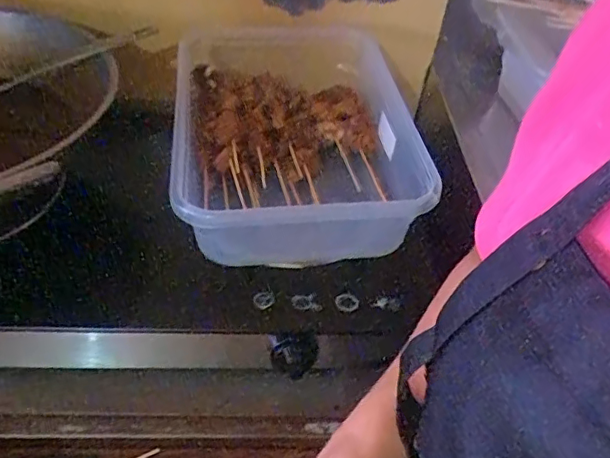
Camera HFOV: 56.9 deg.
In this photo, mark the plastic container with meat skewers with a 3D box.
[{"bbox_3d":[-0.016,-0.123,0.672,0.258,0.108,0.423,-1,44,-8],"label":"plastic container with meat skewers"}]

